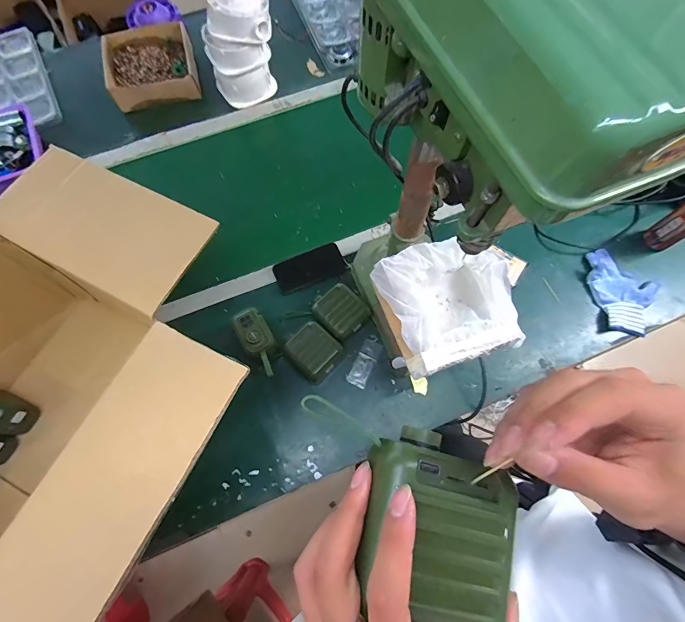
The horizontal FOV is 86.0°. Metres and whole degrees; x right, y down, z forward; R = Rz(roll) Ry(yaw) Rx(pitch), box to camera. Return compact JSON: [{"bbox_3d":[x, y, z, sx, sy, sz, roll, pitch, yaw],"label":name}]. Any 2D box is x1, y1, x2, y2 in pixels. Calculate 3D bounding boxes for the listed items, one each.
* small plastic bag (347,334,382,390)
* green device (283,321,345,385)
[{"bbox_3d":[0.046,0.098,0.716,0.037,0.005,0.102,25,73,8],"label":"small plastic bag"},{"bbox_3d":[-0.055,0.078,0.689,0.096,0.056,0.090,40,76,12],"label":"green device"}]

